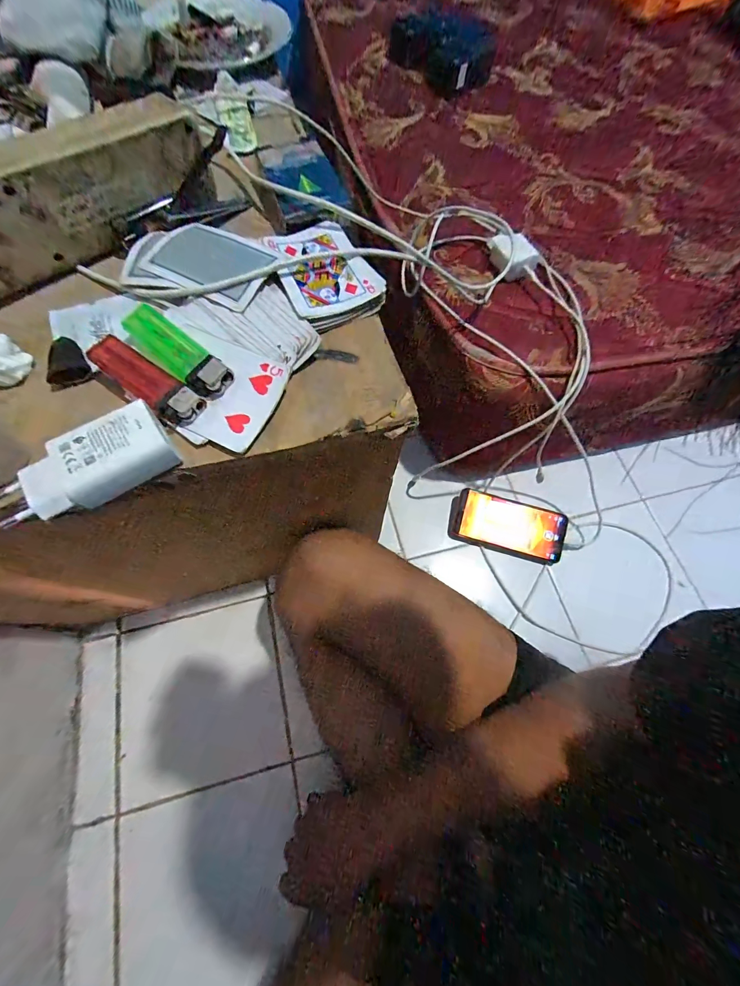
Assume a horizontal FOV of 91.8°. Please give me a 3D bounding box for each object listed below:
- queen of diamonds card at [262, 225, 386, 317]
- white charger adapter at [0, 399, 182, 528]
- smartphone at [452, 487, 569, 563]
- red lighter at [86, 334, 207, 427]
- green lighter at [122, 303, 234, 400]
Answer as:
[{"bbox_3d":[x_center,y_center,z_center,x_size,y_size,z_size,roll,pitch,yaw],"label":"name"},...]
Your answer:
[{"bbox_3d":[-0.034,-0.164,0.260,0.062,0.006,0.088,-23,70,-12],"label":"queen of diamonds card"},{"bbox_3d":[-0.149,-0.013,0.190,0.084,0.019,0.040,-32,72,-15],"label":"white charger adapter"},{"bbox_3d":[0.212,0.048,0.544,0.159,0.016,0.074,17,84,4],"label":"smartphone"},{"bbox_3d":[-0.136,-0.068,0.217,0.078,0.014,0.023,35,70,11],"label":"red lighter"},{"bbox_3d":[-0.122,-0.088,0.223,0.081,0.011,0.026,38,71,12],"label":"green lighter"}]

